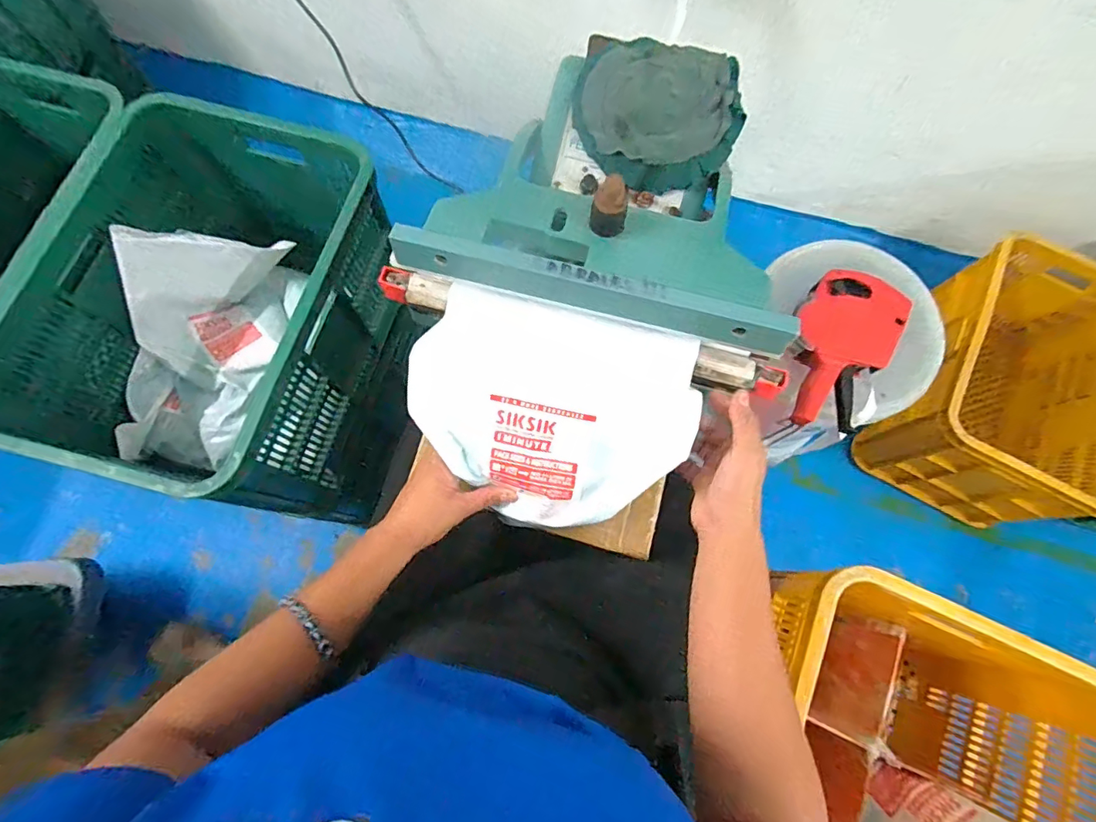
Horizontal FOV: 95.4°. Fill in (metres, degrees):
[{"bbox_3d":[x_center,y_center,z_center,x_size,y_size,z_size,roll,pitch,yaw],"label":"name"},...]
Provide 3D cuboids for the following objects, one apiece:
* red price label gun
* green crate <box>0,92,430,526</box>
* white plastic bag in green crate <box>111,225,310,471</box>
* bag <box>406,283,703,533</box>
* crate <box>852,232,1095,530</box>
[{"bbox_3d":[0.370,-0.076,0.637,0.122,0.041,0.209,24,74,5],"label":"red price label gun"},{"bbox_3d":[-0.465,-0.157,0.773,0.377,0.303,0.558,14,73,2],"label":"green crate"},{"bbox_3d":[-0.548,-0.121,0.775,0.156,0.209,0.387,13,73,2],"label":"white plastic bag in green crate"},{"bbox_3d":[0.001,-0.004,0.465,0.244,0.090,0.203,14,73,2],"label":"bag"},{"bbox_3d":[0.978,-0.055,1.096,0.364,0.324,0.522,30,75,7],"label":"crate"}]

